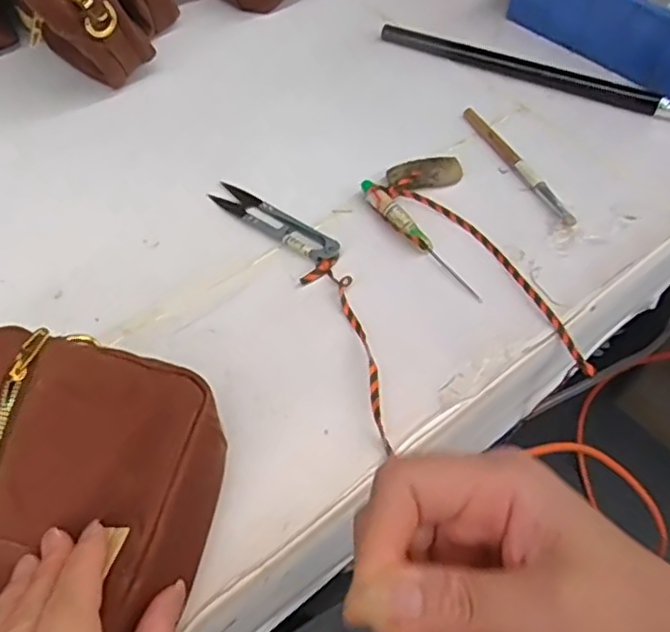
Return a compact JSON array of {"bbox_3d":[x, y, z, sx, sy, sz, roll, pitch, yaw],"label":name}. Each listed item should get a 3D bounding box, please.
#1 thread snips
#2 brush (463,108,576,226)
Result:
[{"bbox_3d":[-0.041,-0.064,0.438,0.100,0.005,0.024,37,61,20],"label":"thread snips"},{"bbox_3d":[0.131,-0.111,0.477,0.009,0.009,0.131,-17,58,-15],"label":"brush"}]

